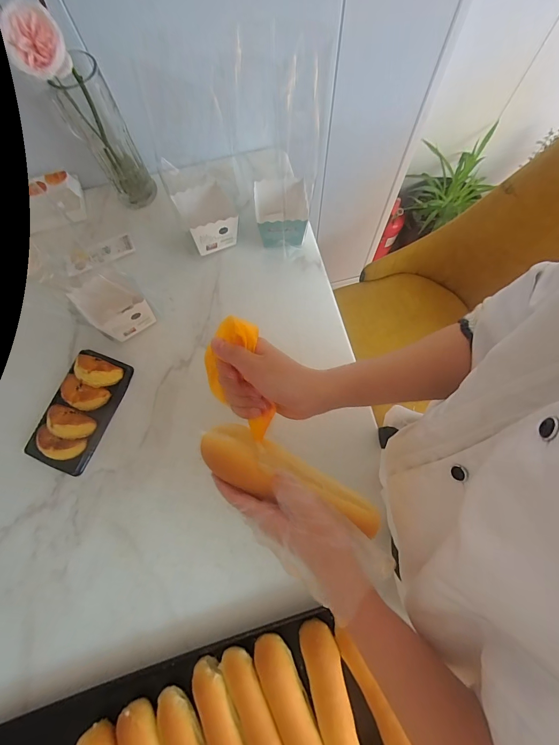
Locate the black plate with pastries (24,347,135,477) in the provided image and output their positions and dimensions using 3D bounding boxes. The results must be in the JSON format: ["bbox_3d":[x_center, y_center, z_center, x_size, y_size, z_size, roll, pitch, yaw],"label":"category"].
[{"bbox_3d":[-0.335,0.060,0.560,0.100,0.038,0.195,21,77,7],"label":"black plate with pastries"}]

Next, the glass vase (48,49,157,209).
[{"bbox_3d":[-0.306,-0.413,0.600,0.084,0.228,0.068,-27,76,-5],"label":"glass vase"}]

